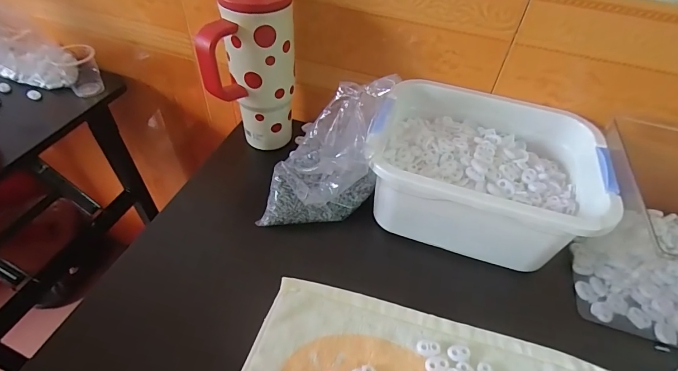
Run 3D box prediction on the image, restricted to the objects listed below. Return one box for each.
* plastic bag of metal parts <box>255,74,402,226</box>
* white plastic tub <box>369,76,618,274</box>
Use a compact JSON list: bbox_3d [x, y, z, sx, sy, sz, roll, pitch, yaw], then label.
[{"bbox_3d":[-0.017,-0.037,0.435,0.139,0.143,0.113,6,46,3],"label":"plastic bag of metal parts"},{"bbox_3d":[0.166,-0.018,0.437,0.237,0.099,0.186,15,47,11],"label":"white plastic tub"}]

